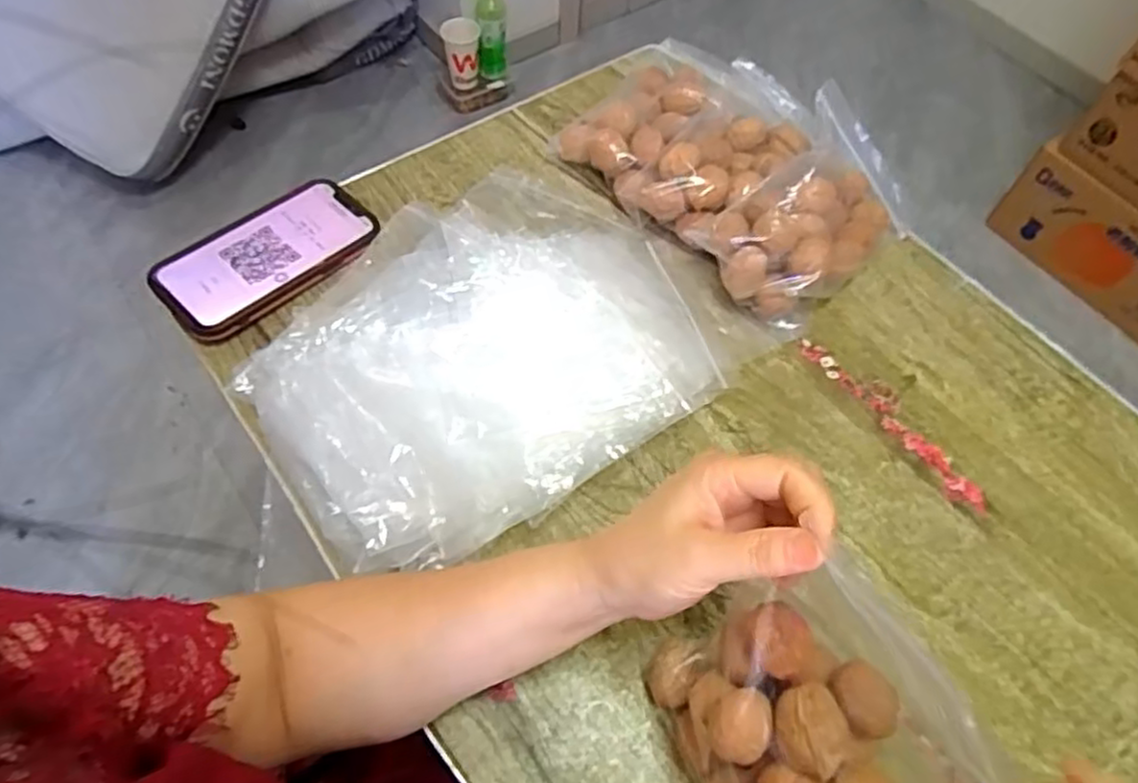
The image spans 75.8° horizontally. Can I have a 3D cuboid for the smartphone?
[{"bbox_3d":[-0.224,-0.104,0.551,0.081,0.017,0.161,41,65,19],"label":"smartphone"}]

